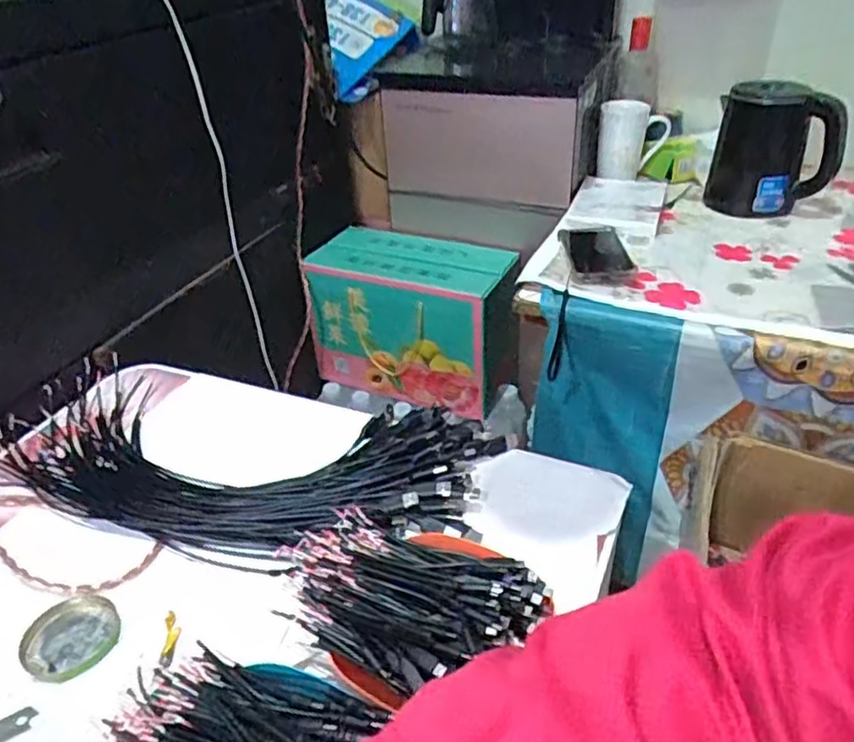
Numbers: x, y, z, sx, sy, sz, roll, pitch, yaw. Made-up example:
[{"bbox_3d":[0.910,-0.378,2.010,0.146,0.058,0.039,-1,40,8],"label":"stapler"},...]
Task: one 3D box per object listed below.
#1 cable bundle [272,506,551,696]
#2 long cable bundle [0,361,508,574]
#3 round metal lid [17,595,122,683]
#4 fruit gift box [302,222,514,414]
[{"bbox_3d":[-0.015,0.145,0.463,0.184,0.044,0.119,19,41,28],"label":"cable bundle"},{"bbox_3d":[-0.187,0.080,0.642,0.472,0.028,0.206,7,37,14],"label":"long cable bundle"},{"bbox_3d":[-0.262,0.195,0.502,0.056,0.017,0.066,25,44,34],"label":"round metal lid"},{"bbox_3d":[-0.014,-0.088,1.172,0.333,0.234,0.156,14,39,22],"label":"fruit gift box"}]

